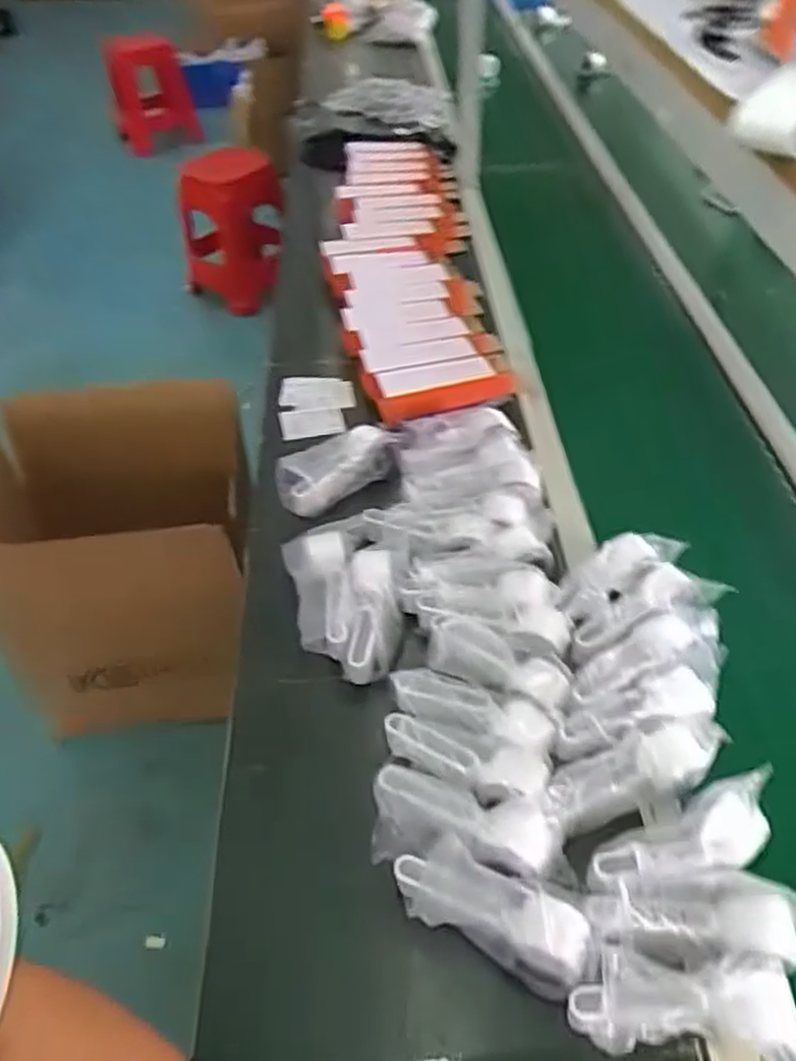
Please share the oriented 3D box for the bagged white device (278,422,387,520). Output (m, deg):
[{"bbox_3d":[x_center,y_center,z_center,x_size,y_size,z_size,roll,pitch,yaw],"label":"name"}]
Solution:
[{"bbox_3d":[-0.087,-0.091,1.070,0.168,0.061,0.078,-28,50,-22],"label":"bagged white device"}]

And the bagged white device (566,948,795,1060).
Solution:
[{"bbox_3d":[0.222,0.368,0.592,0.174,0.054,0.077,5,46,9],"label":"bagged white device"}]

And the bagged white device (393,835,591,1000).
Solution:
[{"bbox_3d":[0.077,0.317,0.651,0.170,0.053,0.071,20,50,22],"label":"bagged white device"}]

